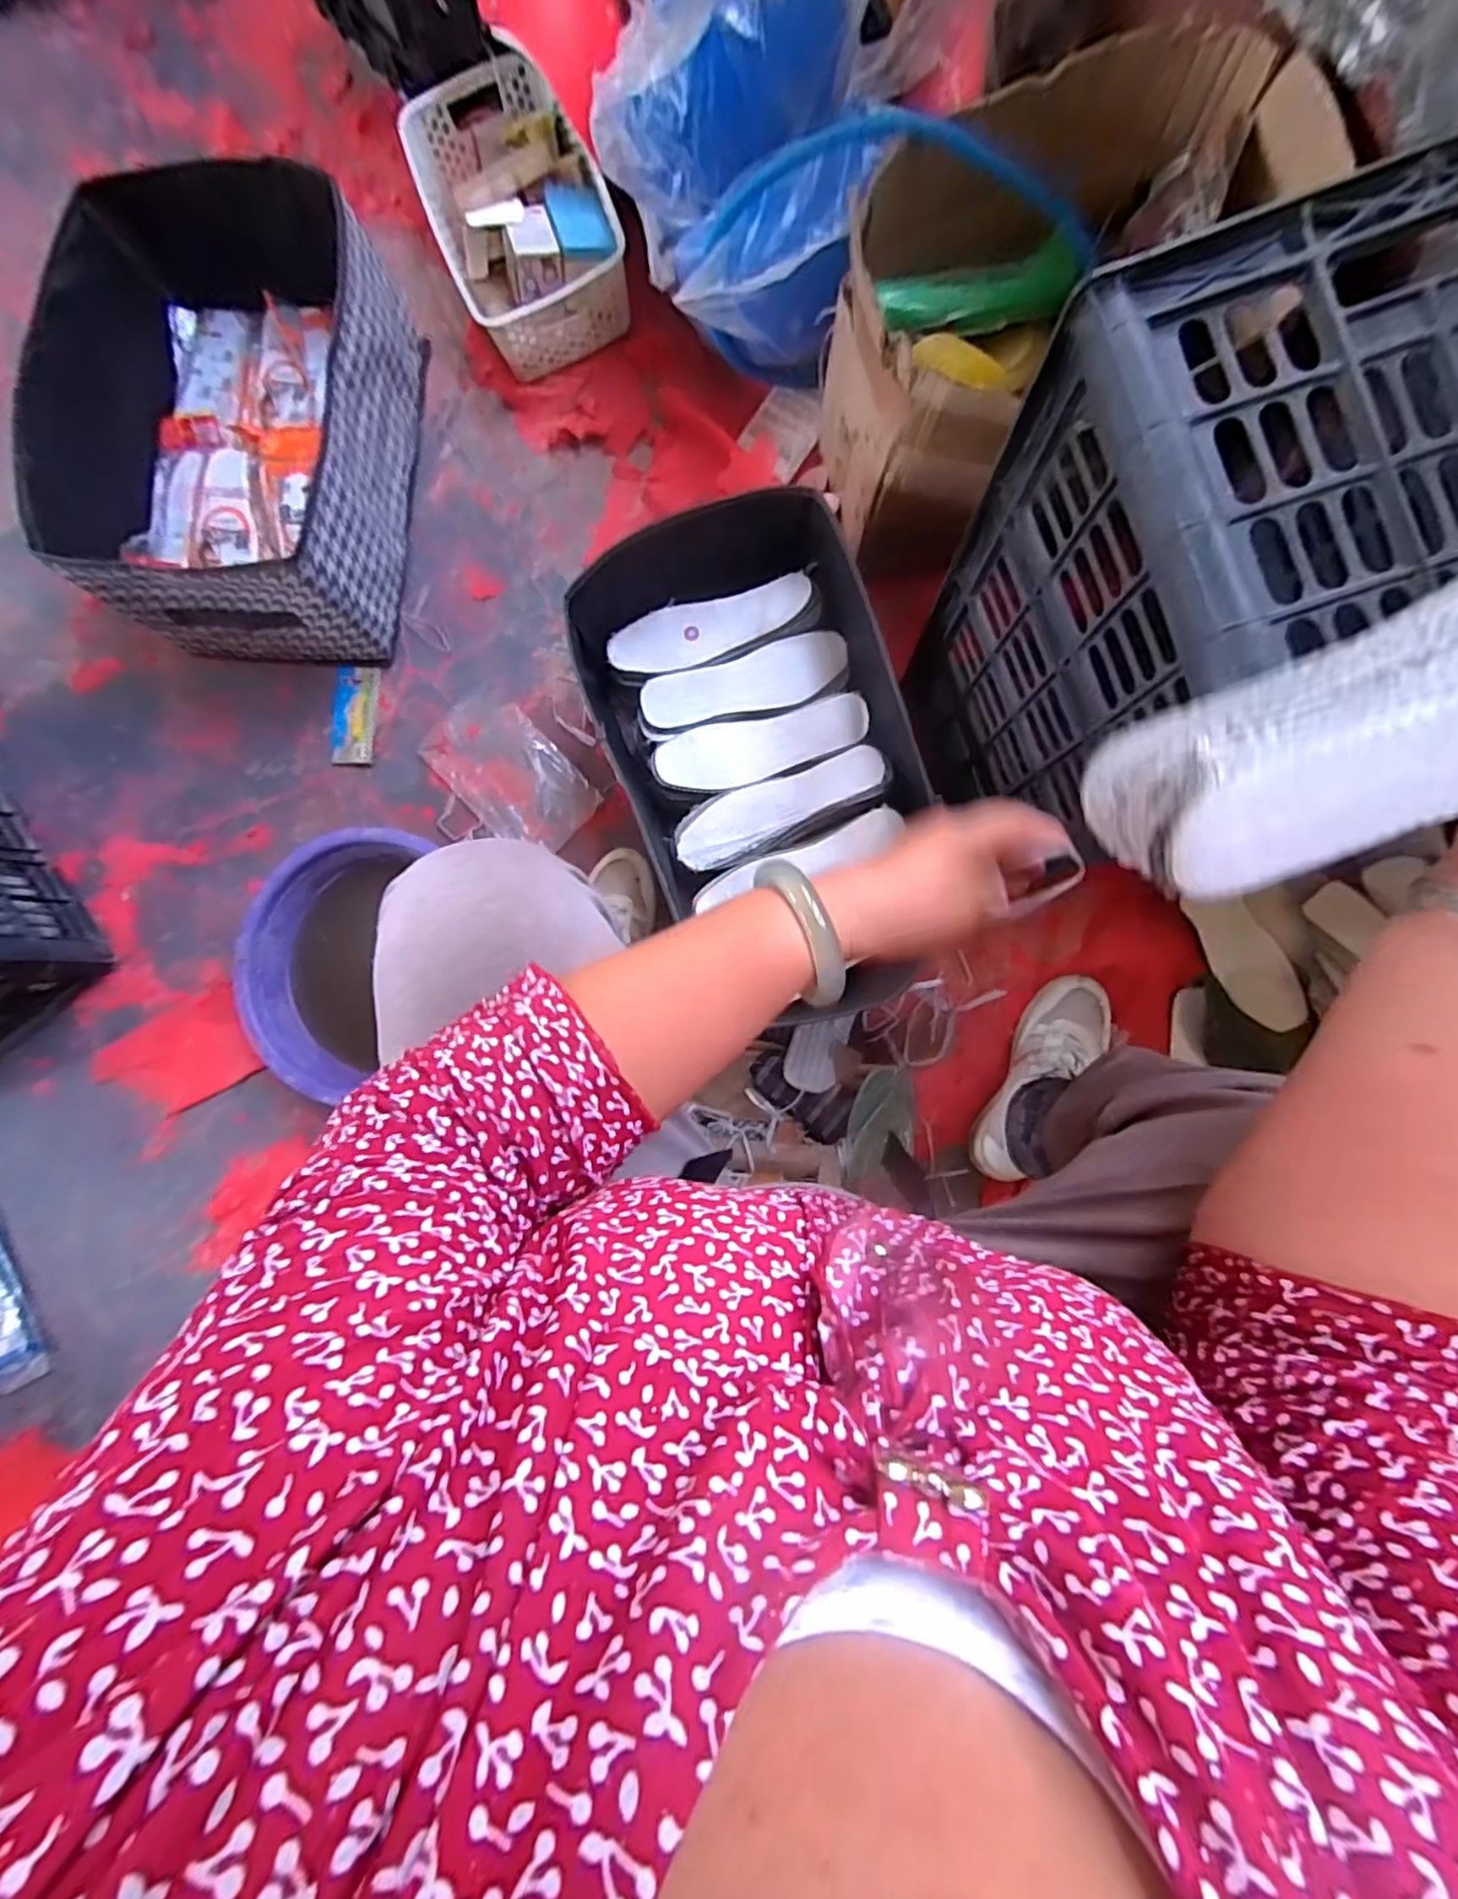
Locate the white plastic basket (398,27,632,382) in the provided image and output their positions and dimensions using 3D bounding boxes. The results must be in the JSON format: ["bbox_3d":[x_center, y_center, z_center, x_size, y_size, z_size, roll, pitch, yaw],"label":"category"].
[{"bbox_3d":[-0.252,-0.884,0.800,0.200,0.093,0.320,-23,86,3],"label":"white plastic basket"}]

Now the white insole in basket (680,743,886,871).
[{"bbox_3d":[0.052,-0.149,0.682,0.222,0.022,0.069,-24,86,2],"label":"white insole in basket"}]

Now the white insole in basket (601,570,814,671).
[{"bbox_3d":[-0.021,-0.345,0.706,0.215,0.022,0.072,-16,87,3],"label":"white insole in basket"}]

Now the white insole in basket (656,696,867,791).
[{"bbox_3d":[0.036,-0.213,0.693,0.216,0.023,0.070,-12,87,3],"label":"white insole in basket"}]

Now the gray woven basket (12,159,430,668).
[{"bbox_3d":[-0.544,-0.583,0.755,0.321,0.178,0.443,2,88,4],"label":"gray woven basket"}]

